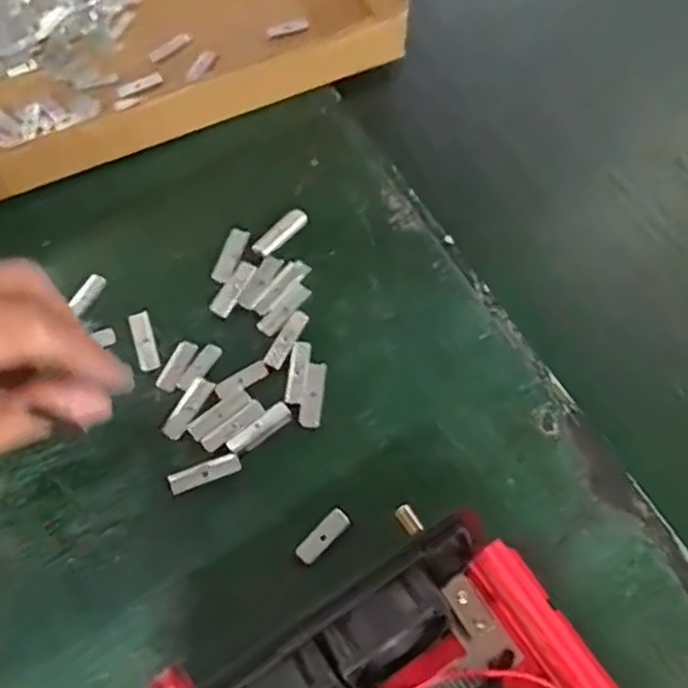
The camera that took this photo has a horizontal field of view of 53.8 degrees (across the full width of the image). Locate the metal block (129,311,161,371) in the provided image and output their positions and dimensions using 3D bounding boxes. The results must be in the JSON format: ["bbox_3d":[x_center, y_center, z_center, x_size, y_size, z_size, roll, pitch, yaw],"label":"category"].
[{"bbox_3d":[-0.094,-0.002,0.319,0.009,0.004,0.031,-17,67,-6],"label":"metal block"}]

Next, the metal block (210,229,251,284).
[{"bbox_3d":[-0.056,-0.045,0.334,0.010,0.004,0.030,20,68,10],"label":"metal block"}]

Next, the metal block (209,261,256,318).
[{"bbox_3d":[-0.053,-0.027,0.327,0.011,0.004,0.030,28,70,13],"label":"metal block"}]

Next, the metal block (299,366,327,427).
[{"bbox_3d":[-0.014,0.022,0.304,0.010,0.004,0.030,5,66,4],"label":"metal block"}]

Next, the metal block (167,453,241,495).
[{"bbox_3d":[-0.060,0.055,0.292,0.031,0.004,0.009,-20,67,-7],"label":"metal block"}]

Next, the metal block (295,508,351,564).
[{"bbox_3d":[-0.009,0.079,0.279,0.025,0.004,0.009,-41,71,-15],"label":"metal block"}]

